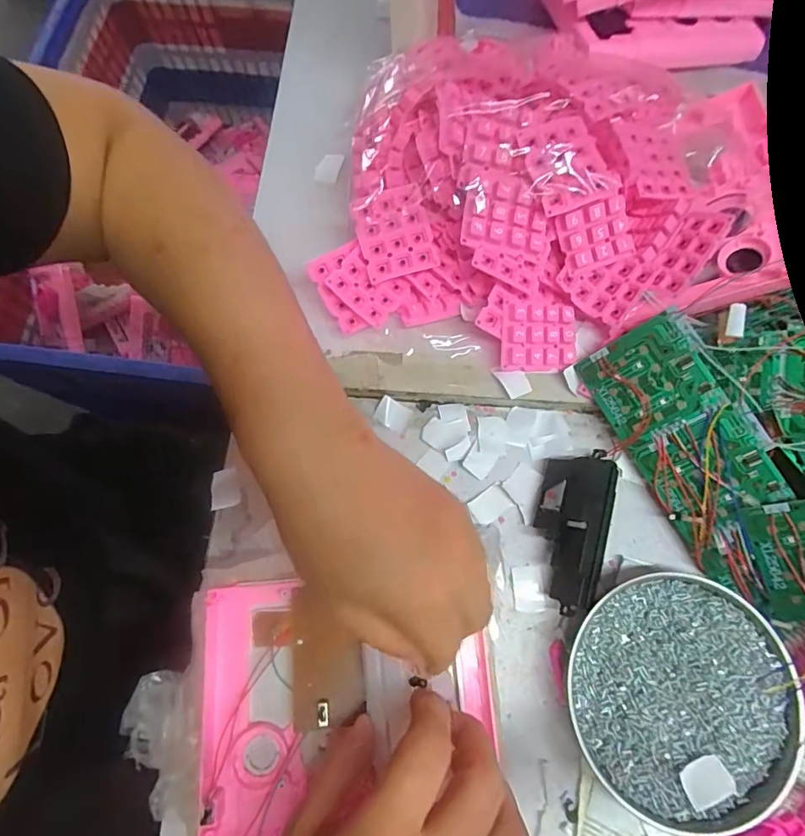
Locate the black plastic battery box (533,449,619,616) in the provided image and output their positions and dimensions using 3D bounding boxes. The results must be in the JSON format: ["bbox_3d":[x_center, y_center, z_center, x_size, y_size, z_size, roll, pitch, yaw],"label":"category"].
[{"bbox_3d":[0.113,0.073,0.319,0.046,0.019,0.101,6,80,27],"label":"black plastic battery box"}]

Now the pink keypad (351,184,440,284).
[{"bbox_3d":[-0.005,-0.129,0.336,0.050,0.006,0.057,-15,95,2],"label":"pink keypad"}]

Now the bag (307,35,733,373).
[{"bbox_3d":[0.086,-0.151,0.348,0.266,0.094,0.221,11,74,3],"label":"bag"}]

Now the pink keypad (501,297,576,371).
[{"bbox_3d":[0.098,-0.058,0.340,0.057,0.009,0.047,-2,94,-15],"label":"pink keypad"}]

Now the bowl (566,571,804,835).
[{"bbox_3d":[0.168,0.168,0.294,0.126,0.026,0.132,0,74,0],"label":"bowl"}]

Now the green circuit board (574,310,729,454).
[{"bbox_3d":[0.165,-0.023,0.325,0.069,0.005,0.069,-33,81,26],"label":"green circuit board"}]

